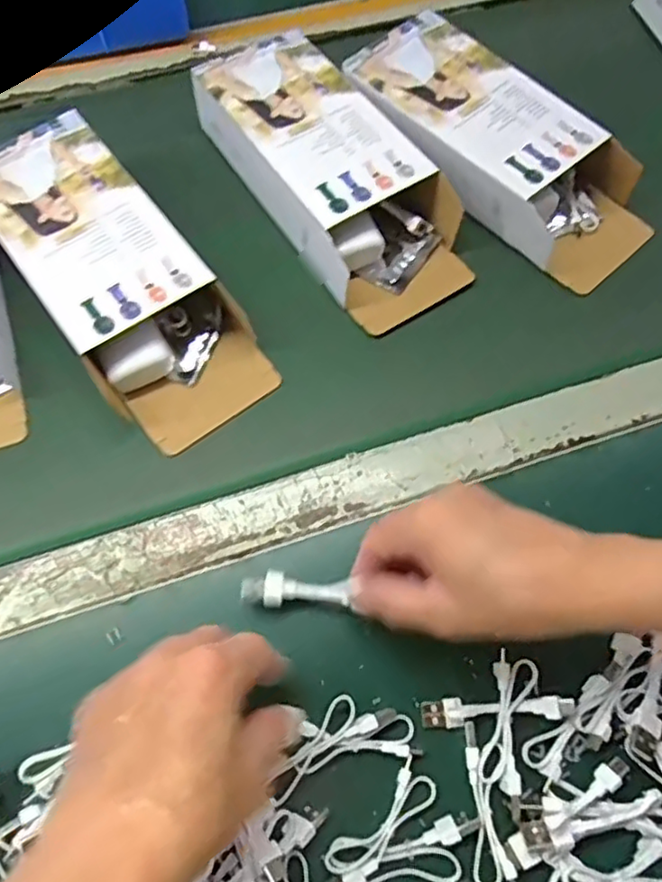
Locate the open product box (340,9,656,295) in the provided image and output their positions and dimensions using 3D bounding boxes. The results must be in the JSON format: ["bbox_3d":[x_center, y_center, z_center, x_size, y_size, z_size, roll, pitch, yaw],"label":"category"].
[{"bbox_3d":[0.131,-0.229,0.493,0.256,0.054,0.110,42,70,17],"label":"open product box"}]

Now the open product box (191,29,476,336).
[{"bbox_3d":[0.000,-0.203,0.480,0.111,0.051,0.249,-30,69,-15],"label":"open product box"}]

